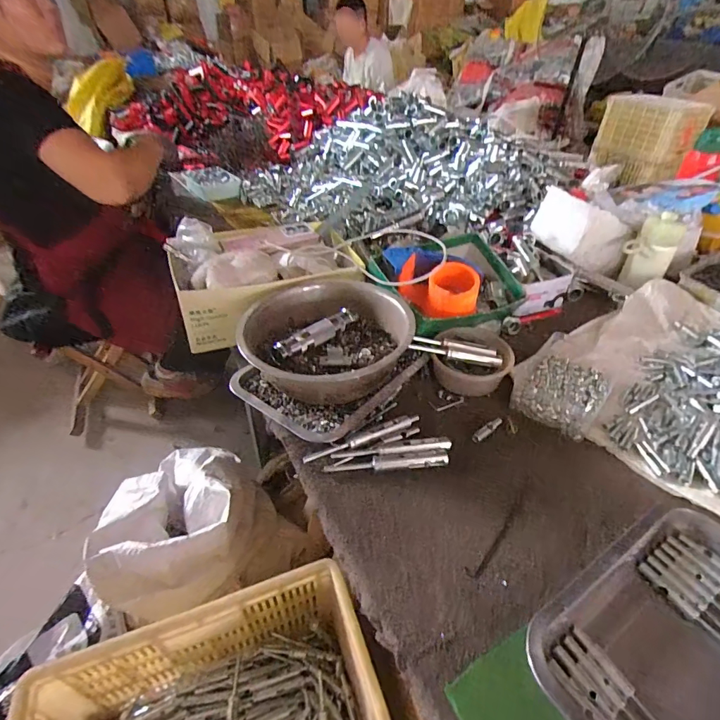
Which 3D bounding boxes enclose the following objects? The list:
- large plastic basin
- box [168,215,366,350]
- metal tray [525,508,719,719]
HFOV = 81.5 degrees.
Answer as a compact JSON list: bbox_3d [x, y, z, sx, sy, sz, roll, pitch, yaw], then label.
[{"bbox_3d":[-0.043,-0.022,0.569,0.219,0.084,0.200,10,41,12],"label":"large plastic basin"},{"bbox_3d":[-0.152,-0.141,0.699,0.294,0.123,0.201,-10,41,-12],"label":"box"},{"bbox_3d":[0.275,0.234,0.324,0.252,0.031,0.184,-21,44,-24],"label":"metal tray"}]

